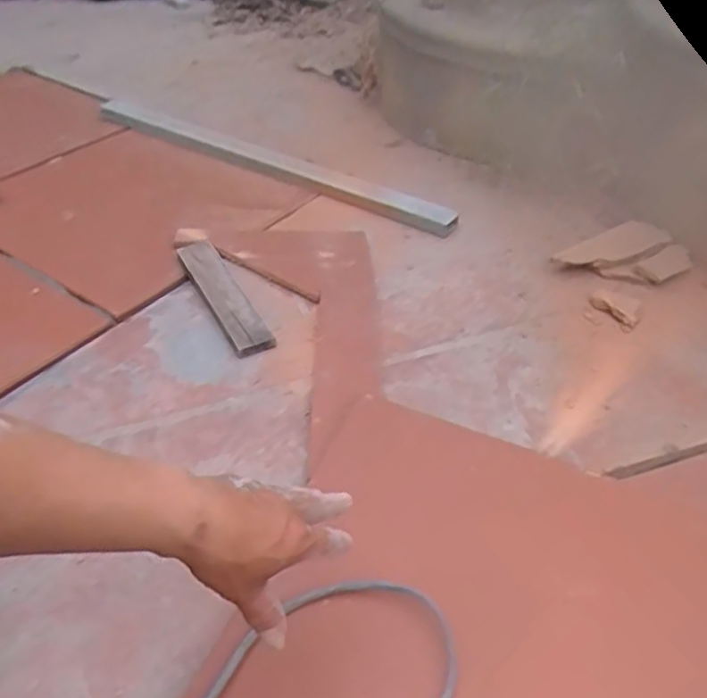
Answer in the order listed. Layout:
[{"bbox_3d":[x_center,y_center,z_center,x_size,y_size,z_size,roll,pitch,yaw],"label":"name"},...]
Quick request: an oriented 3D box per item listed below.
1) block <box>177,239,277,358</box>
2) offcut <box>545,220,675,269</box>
[{"bbox_3d":[-0.188,-0.082,0.951,0.057,0.018,0.264,-18,44,-21],"label":"block"},{"bbox_3d":[0.416,-0.159,1.063,0.212,0.022,0.070,-24,46,-26],"label":"offcut"}]

